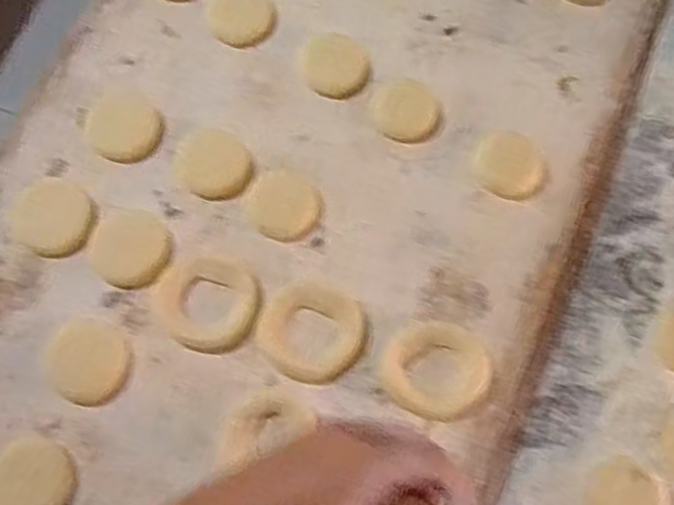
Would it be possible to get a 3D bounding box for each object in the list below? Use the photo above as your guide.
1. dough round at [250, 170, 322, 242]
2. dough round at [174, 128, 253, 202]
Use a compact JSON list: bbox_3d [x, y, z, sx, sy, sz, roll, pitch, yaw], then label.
[{"bbox_3d":[-0.038,-0.035,0.517,0.052,0.004,0.050,0,75,-1],"label":"dough round"},{"bbox_3d":[-0.092,-0.066,0.527,0.058,0.006,0.052,39,77,8],"label":"dough round"}]

